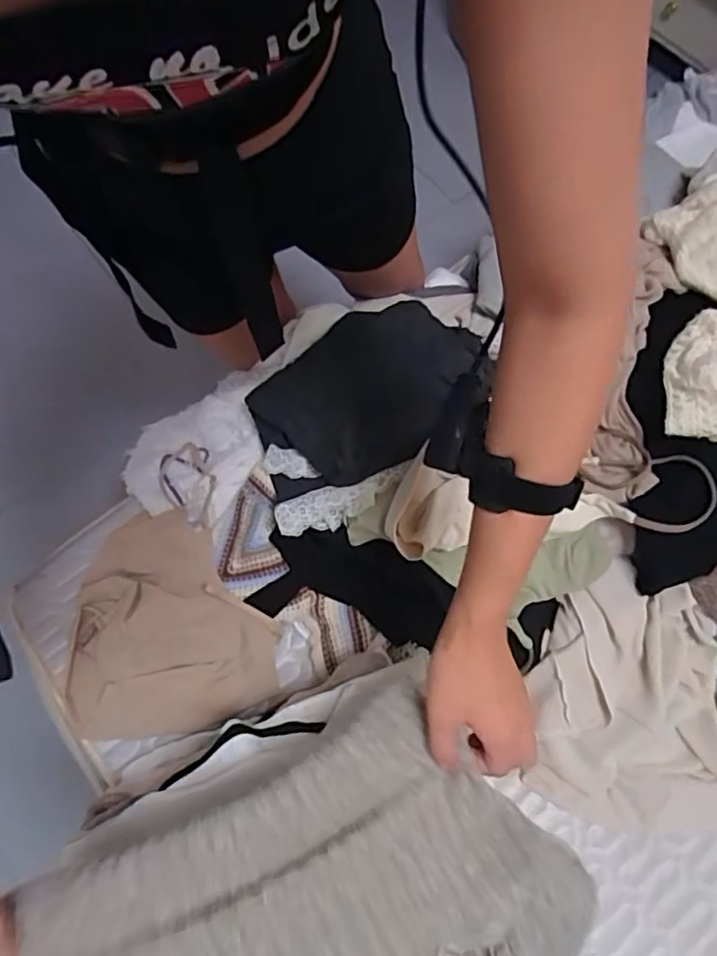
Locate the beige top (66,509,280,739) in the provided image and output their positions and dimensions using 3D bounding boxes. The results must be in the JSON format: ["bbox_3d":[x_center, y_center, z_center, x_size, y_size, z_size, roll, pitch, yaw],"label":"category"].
[{"bbox_3d":[-0.230,0.171,0.755,0.253,0.060,0.266,-5,71,1],"label":"beige top"}]

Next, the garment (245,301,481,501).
[{"bbox_3d":[0.006,-0.098,0.746,0.296,0.075,0.194,-37,73,-10],"label":"garment"}]

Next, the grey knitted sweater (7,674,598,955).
[{"bbox_3d":[-0.036,0.292,0.383,0.336,0.107,0.216,-27,72,-7],"label":"grey knitted sweater"}]

